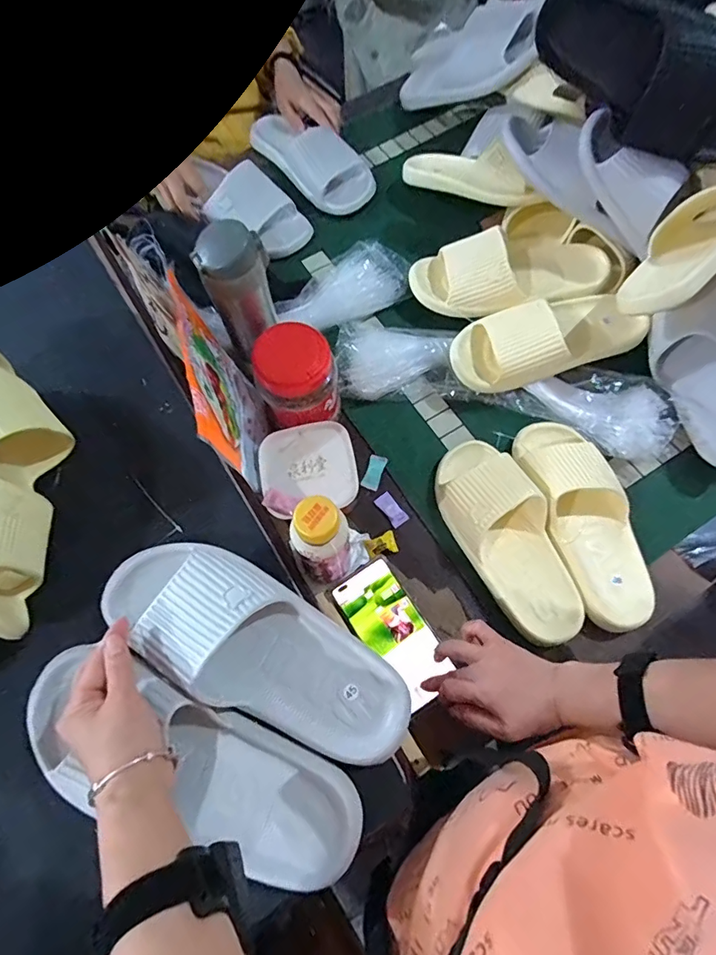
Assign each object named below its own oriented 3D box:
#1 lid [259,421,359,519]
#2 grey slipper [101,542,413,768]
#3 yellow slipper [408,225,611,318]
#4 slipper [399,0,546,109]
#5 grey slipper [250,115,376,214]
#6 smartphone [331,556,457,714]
[{"bbox_3d":[-0.059,-0.012,0.560,0.109,0.018,0.109,-9,69,-2],"label":"lid"},{"bbox_3d":[-0.090,0.142,0.413,0.286,0.064,0.104,28,72,5],"label":"grey slipper"},{"bbox_3d":[0.210,-0.286,0.663,0.264,0.061,0.115,-8,69,-2],"label":"yellow slipper"},{"bbox_3d":[0.170,-0.658,0.755,0.246,0.087,0.074,14,65,43],"label":"slipper"},{"bbox_3d":[-0.082,-0.541,0.776,0.099,0.068,0.264,-43,74,-14],"label":"grey slipper"},{"bbox_3d":[0.041,0.174,0.540,0.073,0.016,0.156,-30,70,-10],"label":"smartphone"}]

